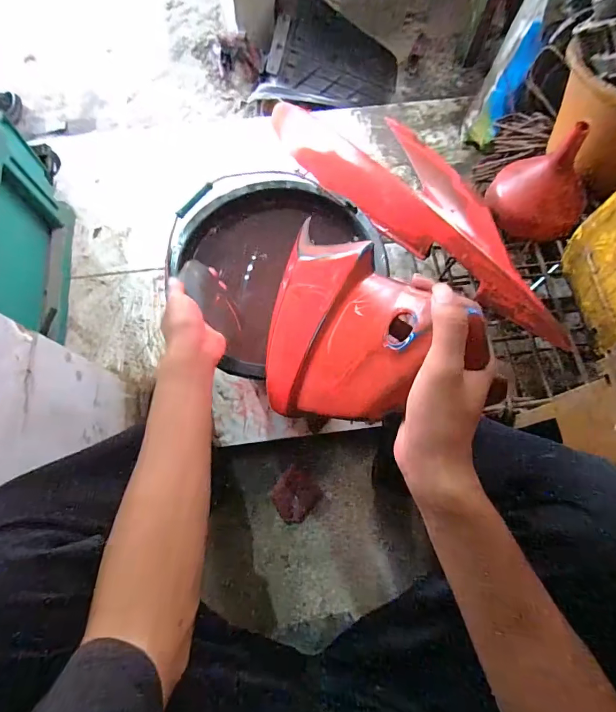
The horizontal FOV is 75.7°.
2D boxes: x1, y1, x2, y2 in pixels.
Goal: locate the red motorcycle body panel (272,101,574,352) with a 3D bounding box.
[{"bbox_3d":[0.175,-0.293,0.707,0.156,0.151,0.685,-39,76,-10],"label":"red motorcycle body panel"}]

